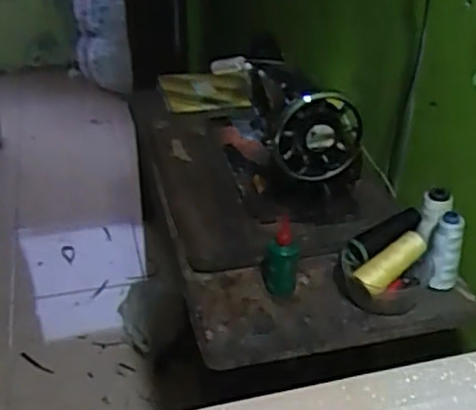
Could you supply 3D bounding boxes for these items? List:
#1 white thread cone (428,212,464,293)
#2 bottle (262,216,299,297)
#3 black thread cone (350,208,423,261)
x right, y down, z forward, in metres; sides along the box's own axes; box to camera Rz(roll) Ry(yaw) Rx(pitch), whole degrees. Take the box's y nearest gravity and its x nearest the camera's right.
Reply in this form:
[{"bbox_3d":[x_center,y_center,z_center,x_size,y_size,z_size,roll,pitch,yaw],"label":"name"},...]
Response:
[{"bbox_3d":[0.285,0.071,0.924,0.043,0.120,0.041,12,34,18],"label":"white thread cone"},{"bbox_3d":[0.057,0.075,0.923,0.045,0.107,0.042,1,33,1],"label":"bottle"},{"bbox_3d":[0.208,0.044,0.947,0.121,0.037,0.042,-23,40,-34],"label":"black thread cone"}]

